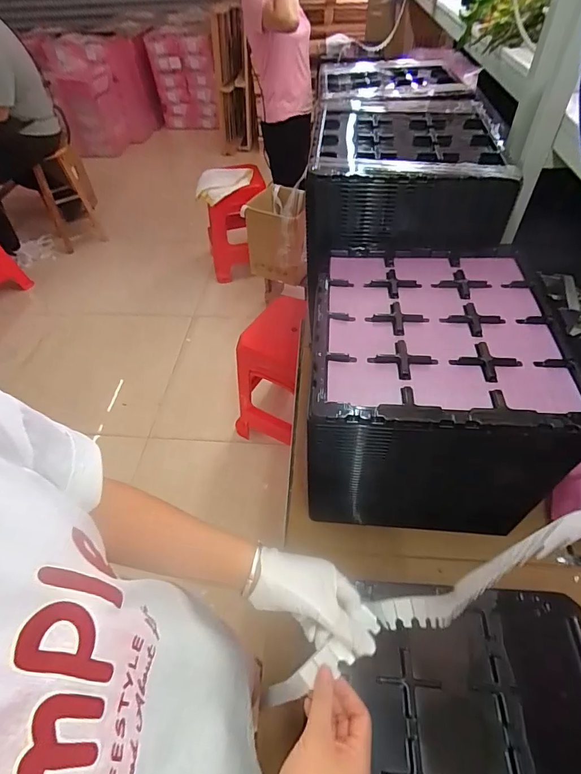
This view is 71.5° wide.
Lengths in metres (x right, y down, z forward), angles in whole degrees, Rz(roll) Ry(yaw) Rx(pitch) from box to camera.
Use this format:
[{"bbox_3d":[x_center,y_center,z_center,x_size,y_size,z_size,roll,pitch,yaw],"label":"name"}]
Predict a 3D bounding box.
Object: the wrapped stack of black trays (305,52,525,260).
[{"bbox_3d":[0.221,-0.514,0.857,0.312,0.138,0.684,1,50,6],"label":"wrapped stack of black trays"}]

